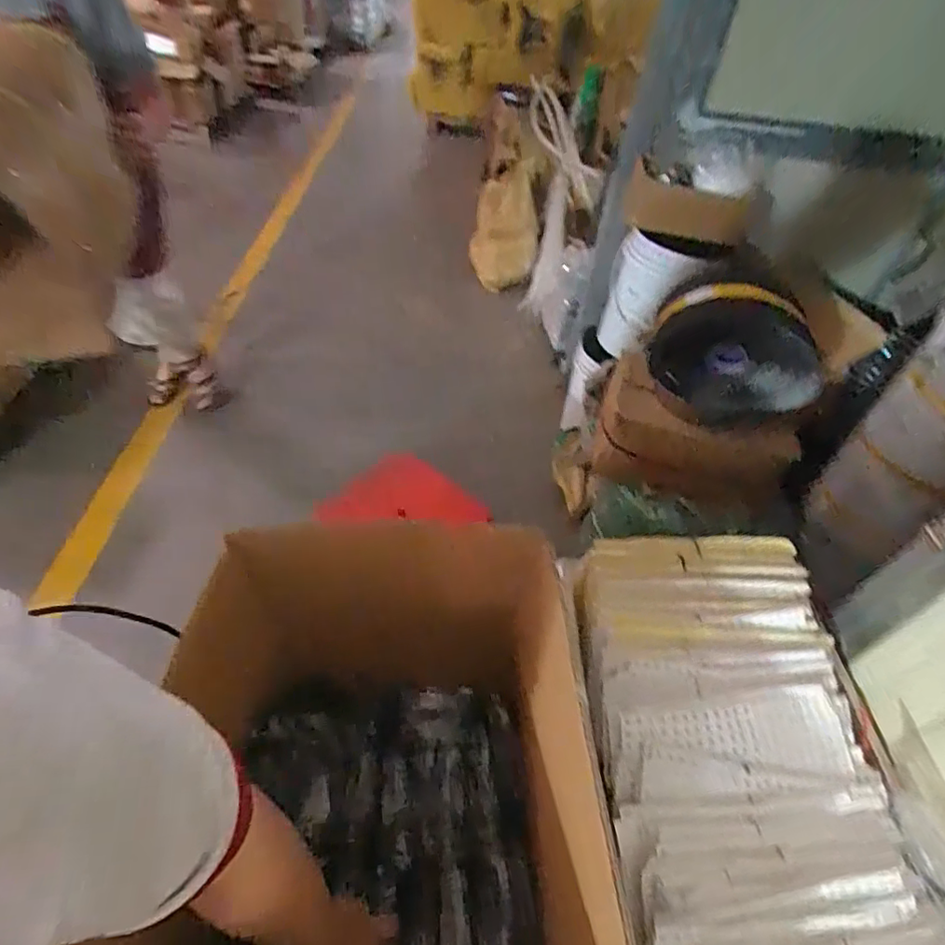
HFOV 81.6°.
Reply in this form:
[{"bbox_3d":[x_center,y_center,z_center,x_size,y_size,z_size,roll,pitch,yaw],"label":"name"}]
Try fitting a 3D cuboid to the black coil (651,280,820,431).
[{"bbox_3d":[0.538,-0.237,1.151,0.355,0.268,0.109,28,49,18],"label":"black coil"}]

